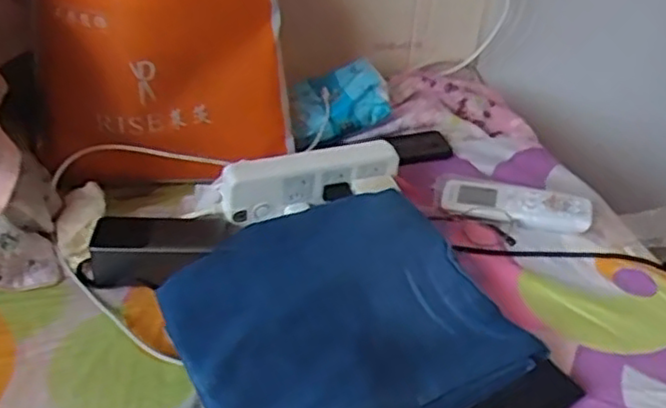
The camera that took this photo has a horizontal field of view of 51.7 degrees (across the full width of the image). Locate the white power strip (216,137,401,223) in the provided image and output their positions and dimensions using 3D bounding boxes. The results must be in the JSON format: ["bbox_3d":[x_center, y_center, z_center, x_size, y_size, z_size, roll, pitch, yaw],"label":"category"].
[{"bbox_3d":[-0.023,-0.024,0.718,0.188,0.069,0.030,-10,35,-20],"label":"white power strip"}]

